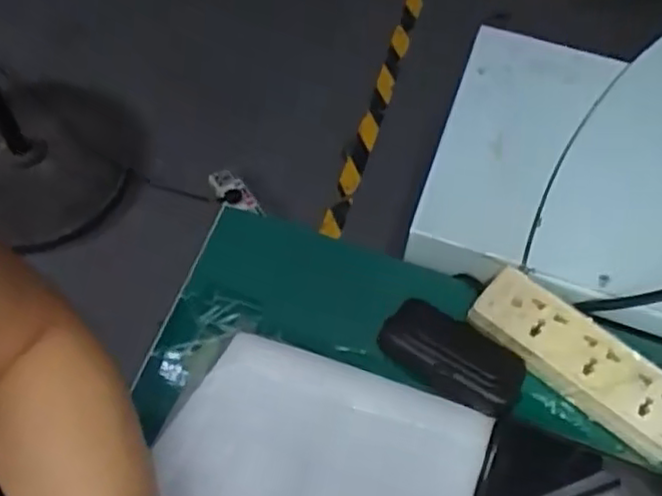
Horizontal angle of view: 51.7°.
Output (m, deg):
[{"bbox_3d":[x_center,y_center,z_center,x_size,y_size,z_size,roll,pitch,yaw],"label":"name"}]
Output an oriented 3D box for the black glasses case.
[{"bbox_3d":[0.088,0.076,0.492,0.103,0.027,0.052,34,65,16],"label":"black glasses case"}]

